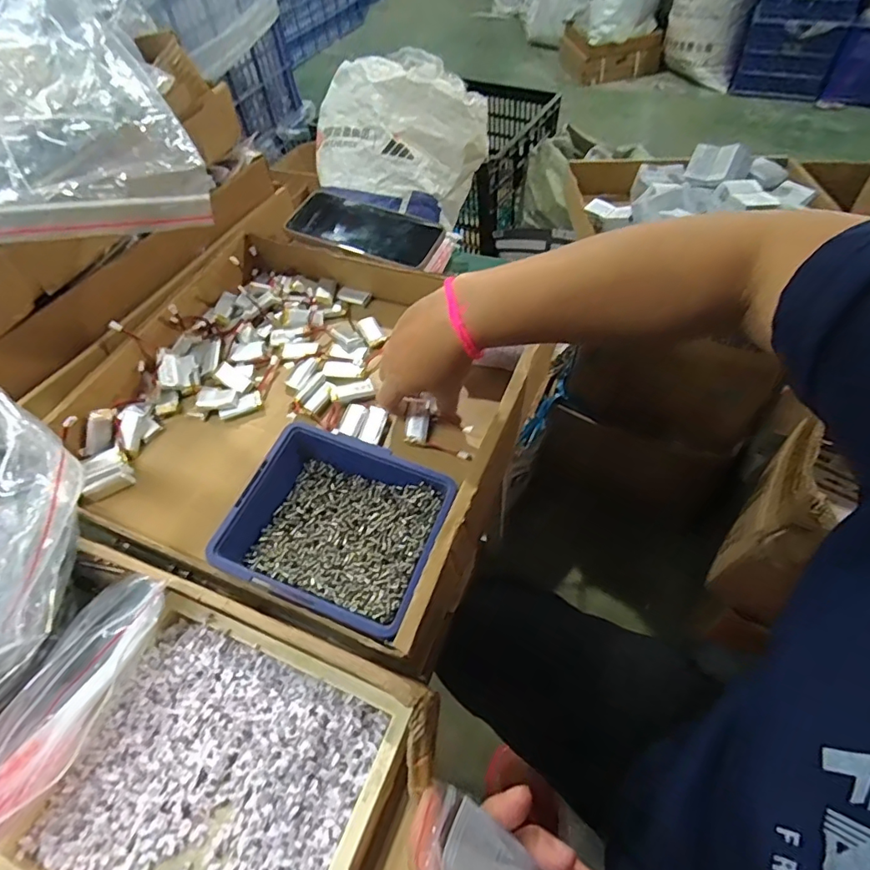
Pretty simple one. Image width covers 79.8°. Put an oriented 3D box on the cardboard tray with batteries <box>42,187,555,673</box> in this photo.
[{"bbox_3d":[-0.119,-0.035,0.469,0.380,0.065,0.345,18,58,17],"label":"cardboard tray with batteries"}]

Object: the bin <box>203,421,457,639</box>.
[{"bbox_3d":[-0.067,0.070,0.381,0.135,0.066,0.120,15,57,16],"label":"bin"}]

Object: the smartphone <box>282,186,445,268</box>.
[{"bbox_3d":[-0.078,-0.227,0.569,0.169,0.010,0.075,23,68,14],"label":"smartphone"}]

